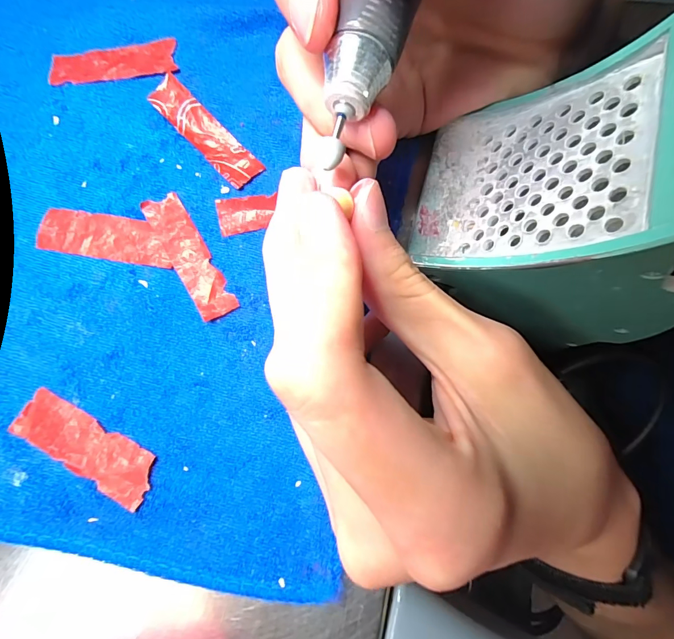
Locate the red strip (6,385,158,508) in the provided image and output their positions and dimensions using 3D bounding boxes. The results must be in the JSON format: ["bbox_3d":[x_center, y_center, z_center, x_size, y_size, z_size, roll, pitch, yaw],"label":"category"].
[{"bbox_3d":[-0.095,0.048,0.143,0.058,0.004,0.019,29,74,7],"label":"red strip"}]

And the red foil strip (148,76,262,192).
[{"bbox_3d":[-0.058,-0.083,0.166,0.016,0.007,0.058,-44,81,-7],"label":"red foil strip"}]

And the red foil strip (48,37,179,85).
[{"bbox_3d":[-0.105,-0.120,0.174,0.059,0.004,0.016,-6,79,0],"label":"red foil strip"}]

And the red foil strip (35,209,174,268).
[{"bbox_3d":[-0.098,-0.035,0.159,0.057,0.004,0.019,8,79,3],"label":"red foil strip"}]

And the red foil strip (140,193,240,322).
[{"bbox_3d":[-0.062,-0.027,0.158,0.015,0.004,0.058,-31,80,-5],"label":"red foil strip"}]

